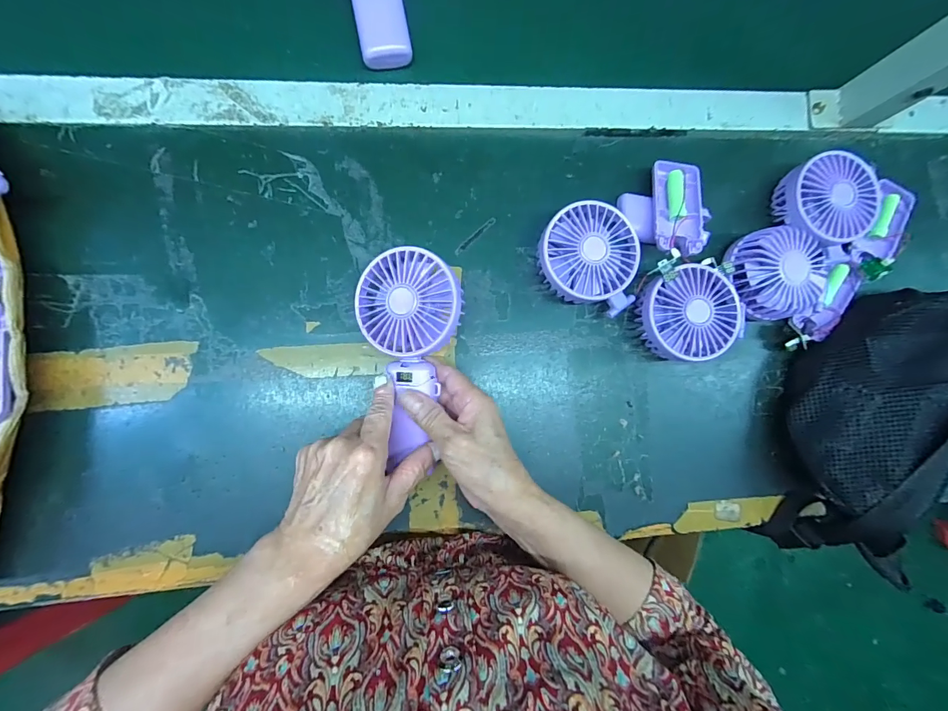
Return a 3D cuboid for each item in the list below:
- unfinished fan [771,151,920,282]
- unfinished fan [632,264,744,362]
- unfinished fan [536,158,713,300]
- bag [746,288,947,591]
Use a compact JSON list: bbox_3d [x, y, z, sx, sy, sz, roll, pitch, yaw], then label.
[{"bbox_3d":[0.376,-0.135,0.401,0.155,0.038,0.104,8,86,-6],"label":"unfinished fan"},{"bbox_3d":[0.196,-0.037,0.381,0.091,0.045,0.080,-16,89,-7],"label":"unfinished fan"},{"bbox_3d":[0.140,-0.111,0.375,0.182,0.044,0.089,-30,91,-7],"label":"unfinished fan"},{"bbox_3d":[0.384,0.054,0.376,0.159,0.085,0.296,32,84,-4],"label":"bag"}]

